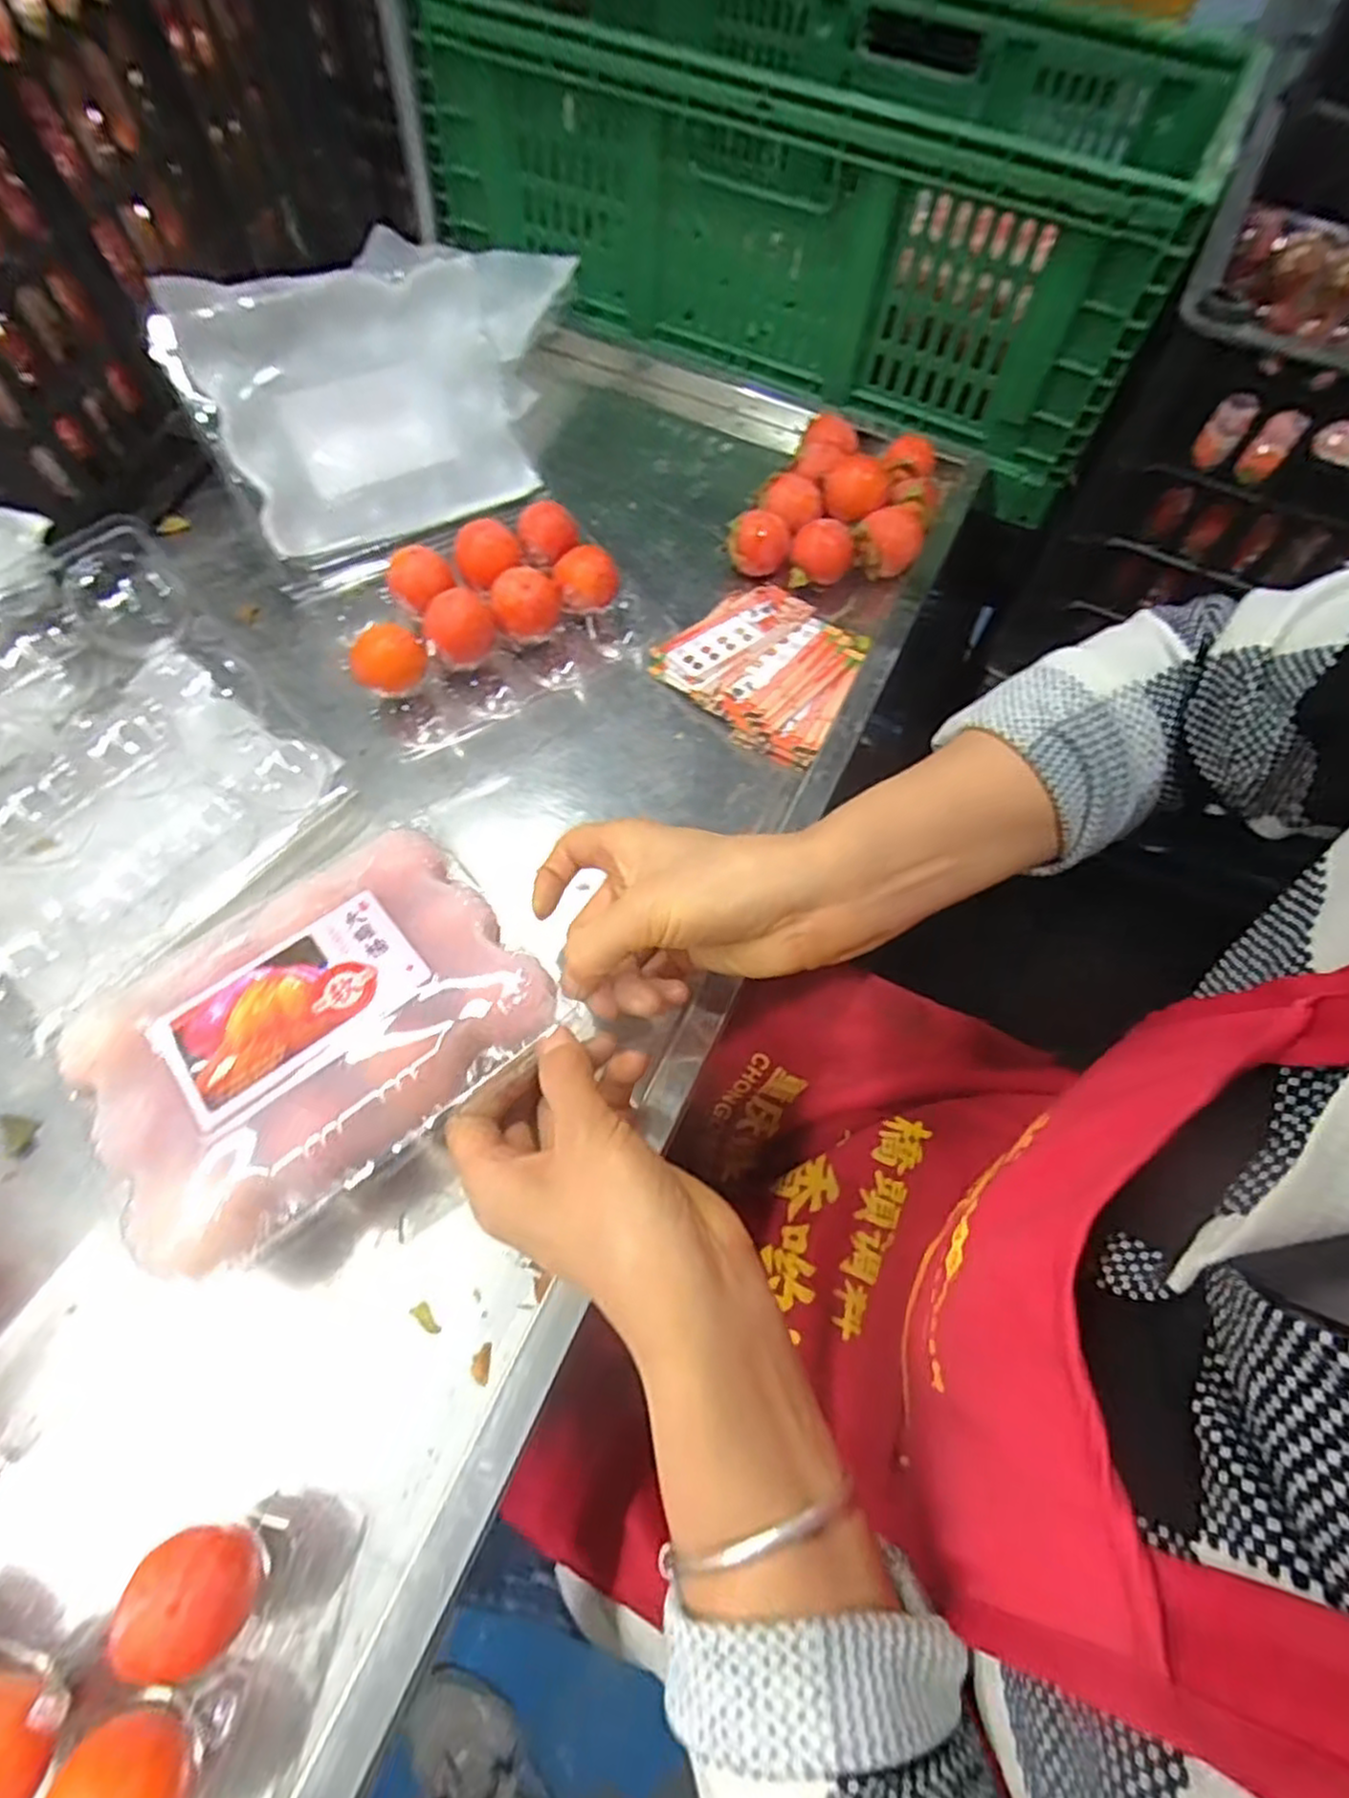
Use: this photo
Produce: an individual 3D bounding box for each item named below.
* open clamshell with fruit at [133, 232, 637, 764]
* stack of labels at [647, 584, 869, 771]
[{"bbox_3d":[-0.154,-0.249,0.464,0.188,0.133,0.241,-32,69,-19],"label":"open clamshell with fruit"},{"bbox_3d":[0.065,-0.155,0.497,0.128,0.021,0.119,40,67,16],"label":"stack of labels"}]

